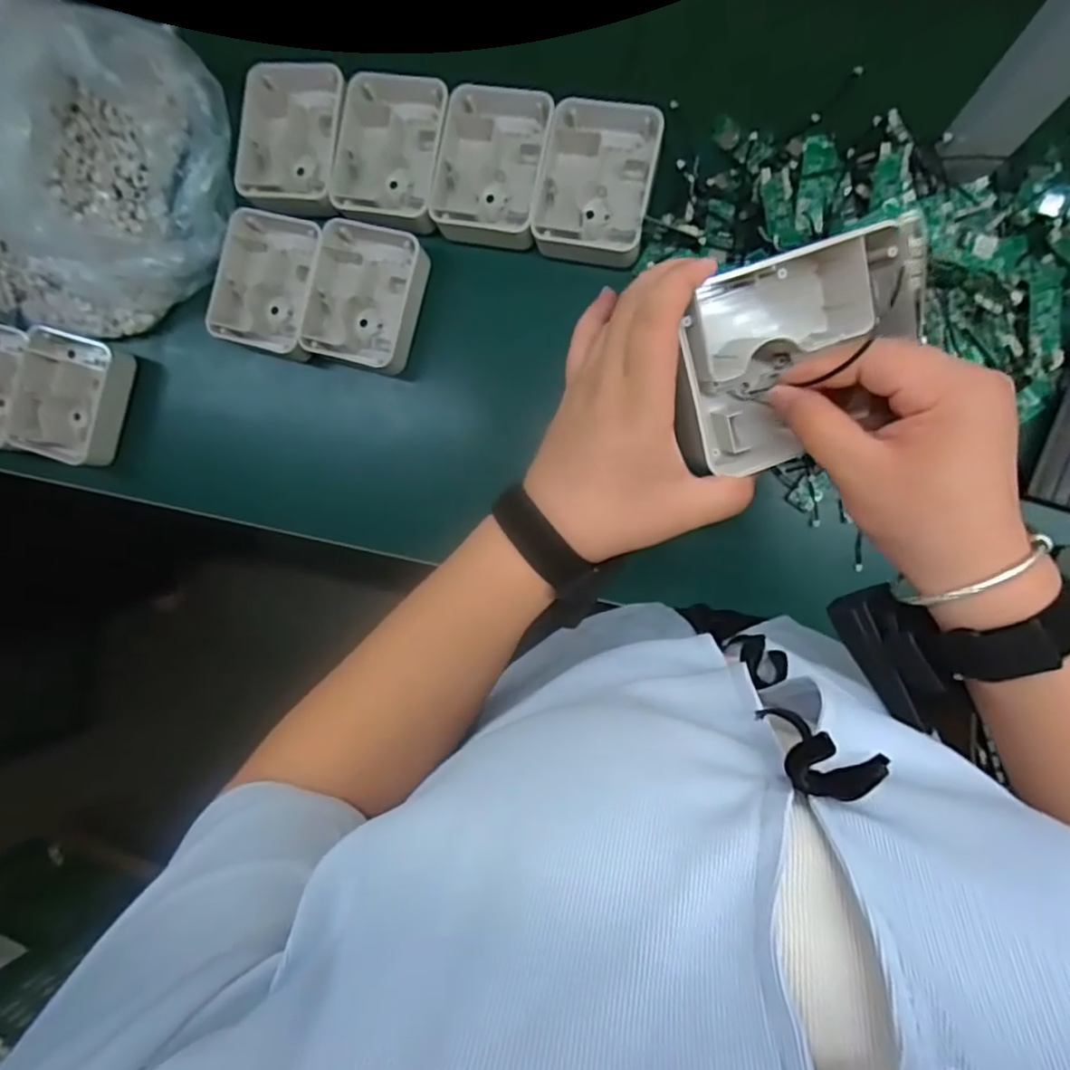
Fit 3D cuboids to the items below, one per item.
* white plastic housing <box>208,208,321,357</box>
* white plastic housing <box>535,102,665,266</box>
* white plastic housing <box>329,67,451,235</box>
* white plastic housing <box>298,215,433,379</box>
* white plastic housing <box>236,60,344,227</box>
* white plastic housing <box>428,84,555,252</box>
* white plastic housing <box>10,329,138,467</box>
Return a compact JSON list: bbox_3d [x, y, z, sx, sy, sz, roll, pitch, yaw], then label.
[{"bbox_3d":[-0.260,-0.250,0.640,0.100,0.040,0.134,13,93,10],"label":"white plastic housing"},{"bbox_3d":[0.057,-0.317,0.582,0.098,0.034,0.130,11,93,10],"label":"white plastic housing"},{"bbox_3d":[-0.133,-0.364,0.615,0.103,0.036,0.138,14,93,10],"label":"white plastic housing"},{"bbox_3d":[-0.163,-0.231,0.627,0.103,0.040,0.133,13,93,10],"label":"white plastic housing"},{"bbox_3d":[-0.232,-0.386,0.631,0.102,0.039,0.146,9,92,10],"label":"white plastic housing"},{"bbox_3d":[-0.040,-0.341,0.599,0.100,0.034,0.137,10,92,10],"label":"white plastic housing"},{"bbox_3d":[-0.486,-0.142,0.674,0.094,0.047,0.129,19,94,9],"label":"white plastic housing"}]

